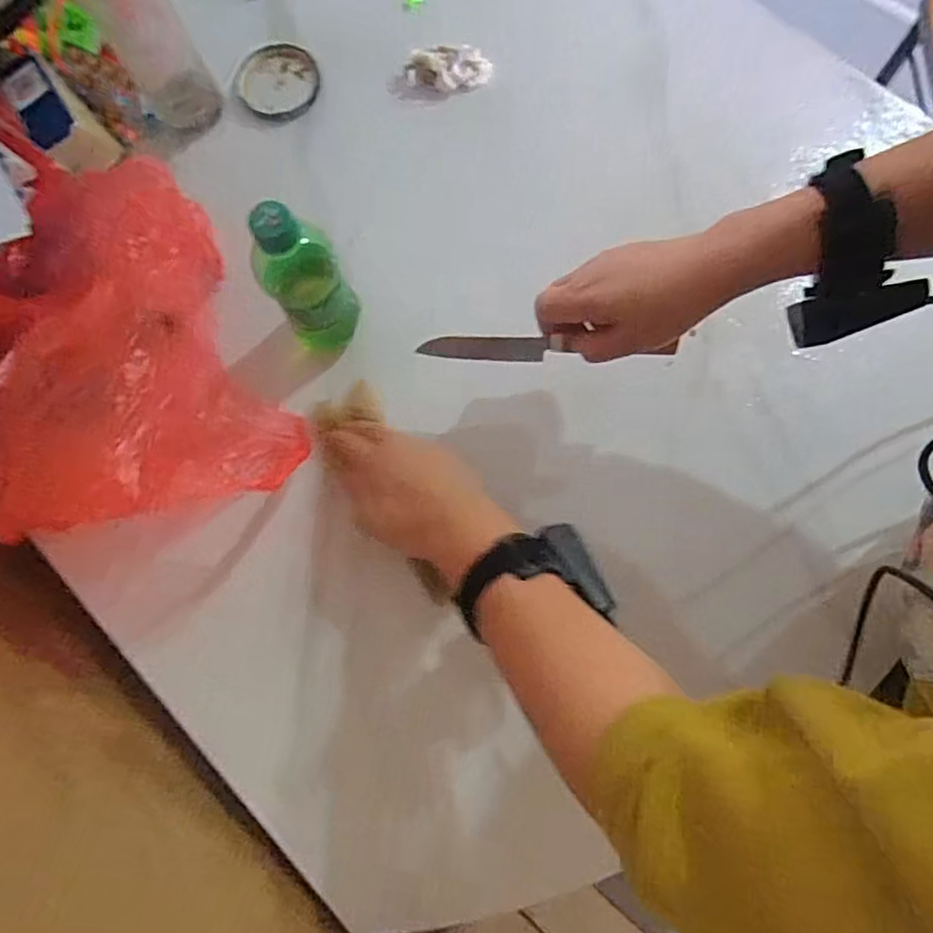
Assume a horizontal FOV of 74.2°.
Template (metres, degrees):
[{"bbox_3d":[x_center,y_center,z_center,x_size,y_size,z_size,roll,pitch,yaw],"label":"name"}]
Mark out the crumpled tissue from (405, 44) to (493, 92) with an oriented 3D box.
[{"bbox_3d":[-0.017,-0.387,0.604,0.082,0.033,0.029,-6,76,0],"label":"crumpled tissue"}]

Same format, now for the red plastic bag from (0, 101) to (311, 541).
[{"bbox_3d":[-0.266,-0.125,0.495,0.231,0.138,0.340,-7,76,0],"label":"red plastic bag"}]

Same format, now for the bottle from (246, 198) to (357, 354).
[{"bbox_3d":[-0.126,-0.147,0.480,0.058,0.150,0.048,-26,77,-5],"label":"bottle"}]

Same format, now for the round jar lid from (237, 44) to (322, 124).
[{"bbox_3d":[-0.191,-0.388,0.625,0.080,0.017,0.092,-28,77,-5],"label":"round jar lid"}]

